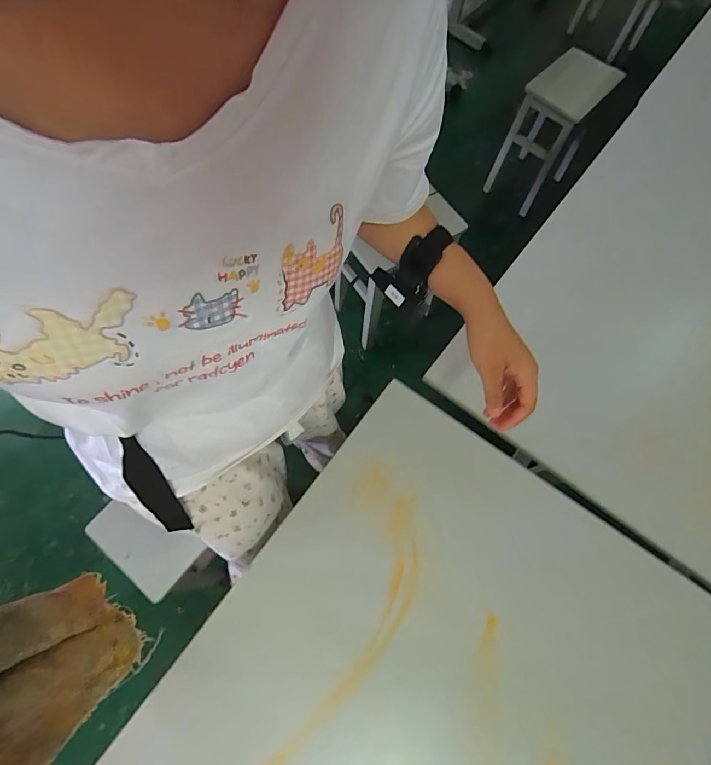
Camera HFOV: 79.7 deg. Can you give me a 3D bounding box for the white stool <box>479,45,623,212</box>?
[{"bbox_3d":[0.696,-0.895,1.554,0.235,0.446,0.307,39,72,11],"label":"white stool"}]

